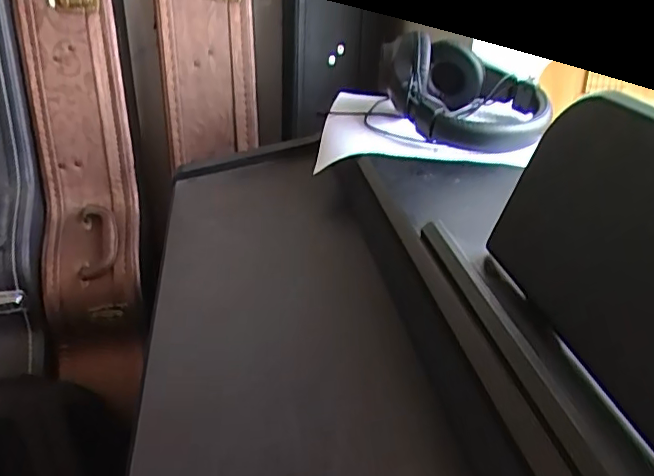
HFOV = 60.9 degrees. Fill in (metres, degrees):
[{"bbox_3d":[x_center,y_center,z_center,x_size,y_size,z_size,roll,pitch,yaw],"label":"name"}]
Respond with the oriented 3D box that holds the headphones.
[{"bbox_3d":[0.145,-0.168,0.616,0.171,0.086,0.177,6,30,7],"label":"headphones"}]

